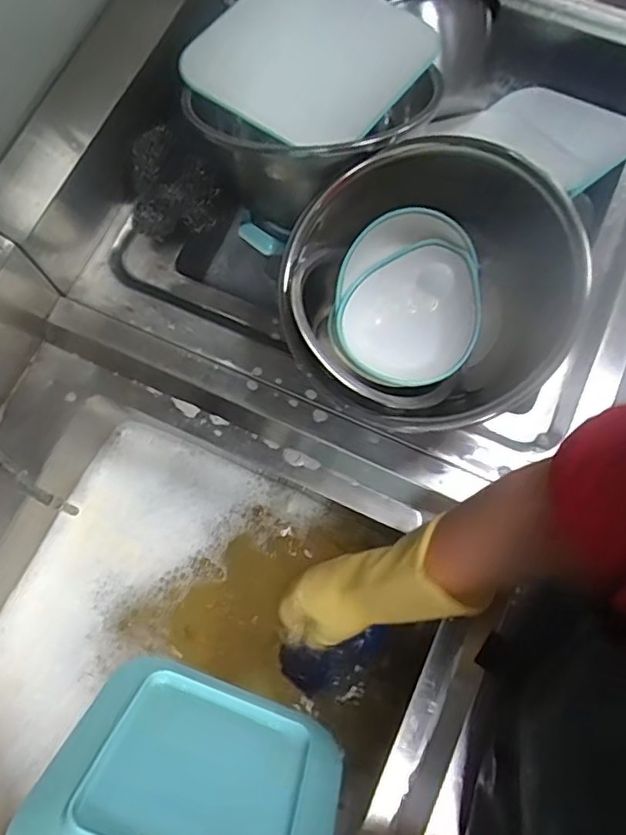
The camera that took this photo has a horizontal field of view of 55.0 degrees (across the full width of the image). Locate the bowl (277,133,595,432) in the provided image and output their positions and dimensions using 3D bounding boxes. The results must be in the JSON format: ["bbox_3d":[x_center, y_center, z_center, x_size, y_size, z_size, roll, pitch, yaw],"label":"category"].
[{"bbox_3d":[0.094,-0.106,0.552,0.212,0.148,0.242,29,77,9],"label":"bowl"}]

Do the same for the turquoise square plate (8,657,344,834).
[{"bbox_3d":[-0.084,0.276,0.449,0.212,0.193,0.025,21,113,2],"label":"turquoise square plate"}]

